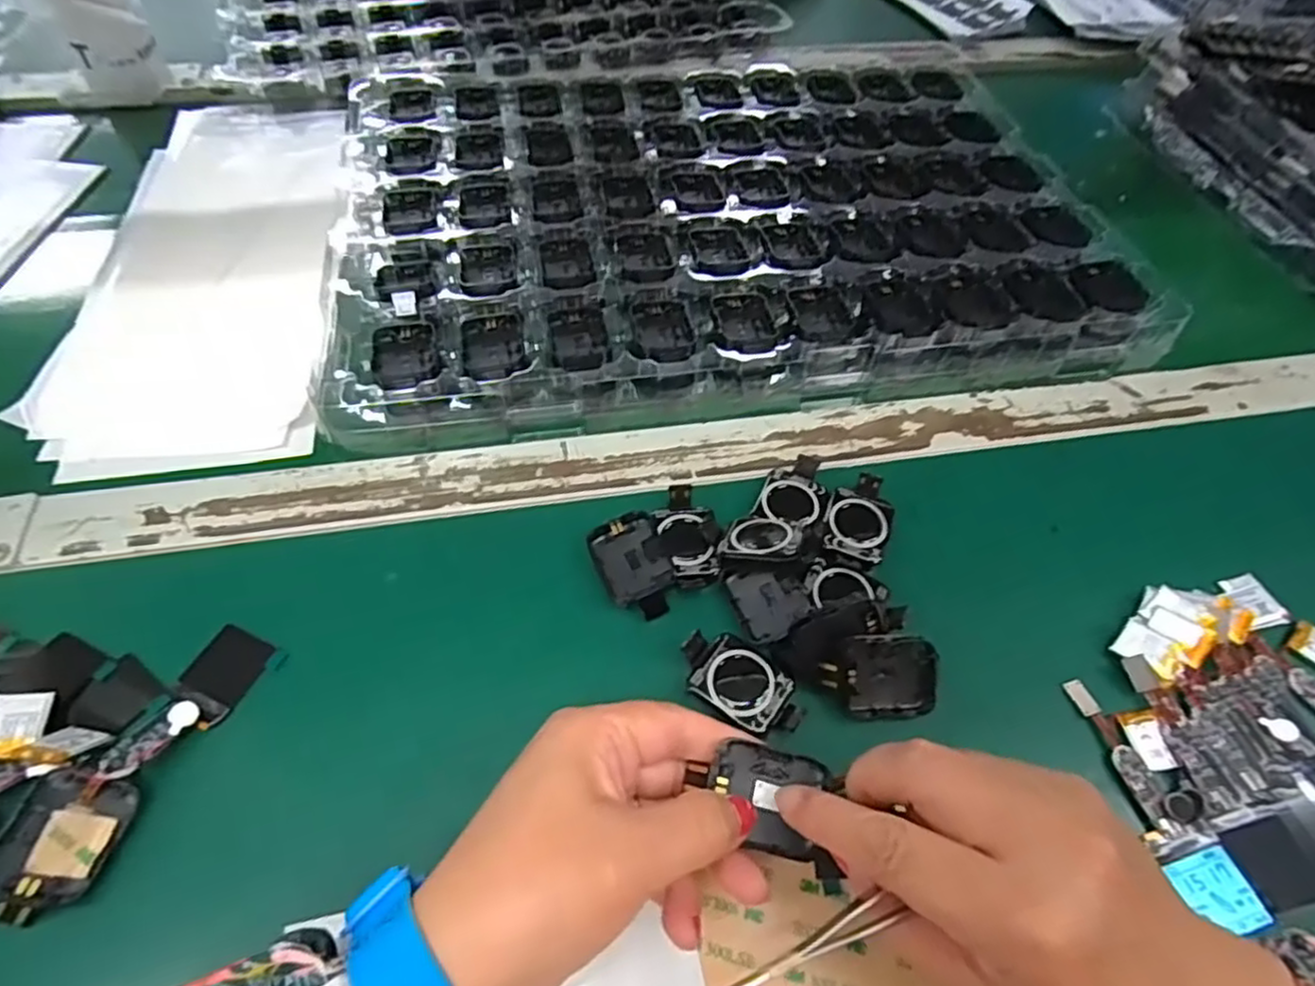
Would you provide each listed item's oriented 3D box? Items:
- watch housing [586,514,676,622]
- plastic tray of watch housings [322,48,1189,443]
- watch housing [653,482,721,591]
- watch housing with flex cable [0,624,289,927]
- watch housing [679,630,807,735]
[{"bbox_3d":[-0.011,0.035,0.322,0.031,0.015,0.050,-16,59,-14],"label":"watch housing"},{"bbox_3d":[0.040,-0.202,0.473,0.482,0.032,0.346,-7,57,-9],"label":"plastic tray of watch housings"},{"bbox_3d":[0.015,0.022,0.332,0.028,0.016,0.051,-10,57,-11],"label":"watch housing"},{"bbox_3d":[-0.197,0.100,0.261,0.032,0.017,0.112,24,58,12],"label":"watch housing with flex cable"},{"bbox_3d":[0.036,0.080,0.293,0.056,0.009,0.032,32,60,16],"label":"watch housing"}]

